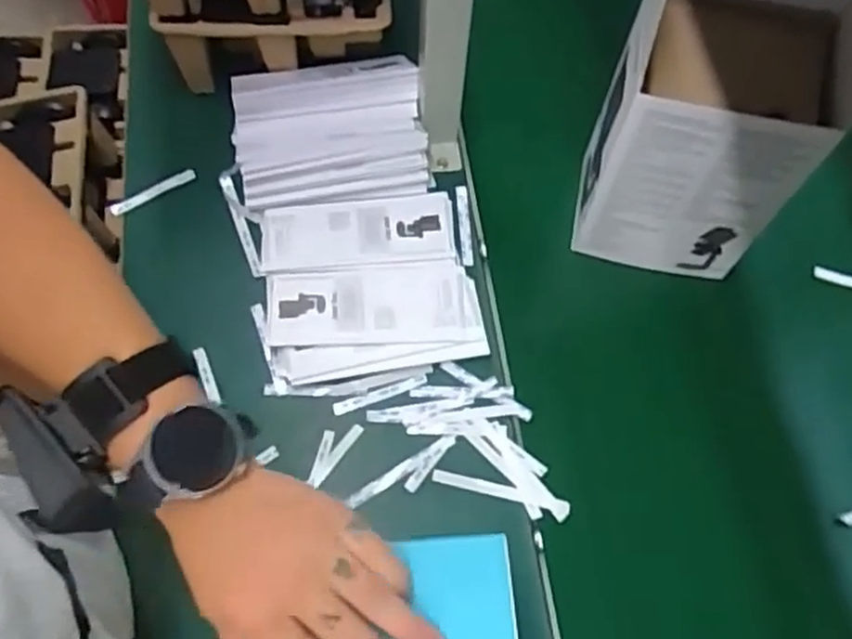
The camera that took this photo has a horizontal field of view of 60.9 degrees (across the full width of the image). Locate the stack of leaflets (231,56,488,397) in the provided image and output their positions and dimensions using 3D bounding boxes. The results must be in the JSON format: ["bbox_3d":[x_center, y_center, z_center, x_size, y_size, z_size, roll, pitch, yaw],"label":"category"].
[{"bbox_3d":[-0.071,-0.105,0.698,0.203,0.068,0.333,-11,68,-5],"label":"stack of leaflets"}]

